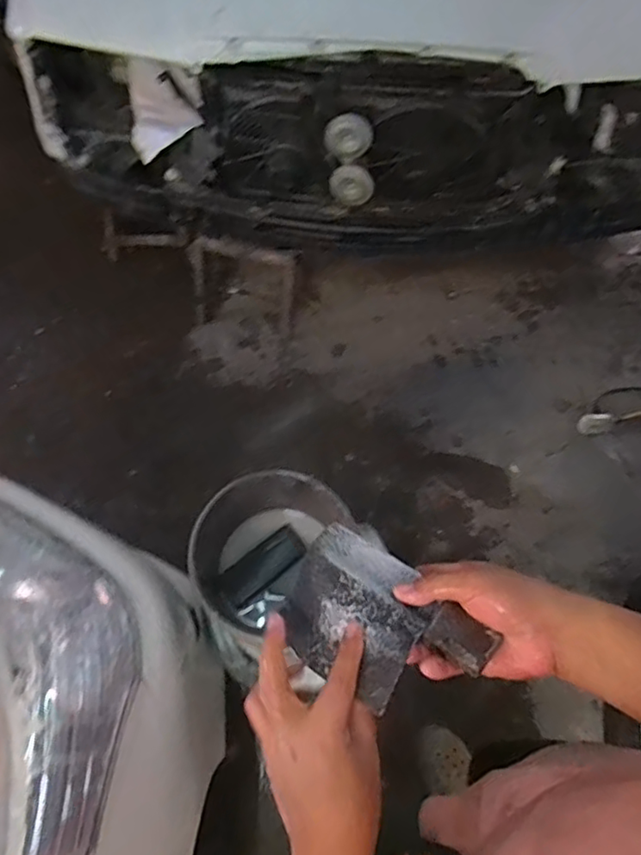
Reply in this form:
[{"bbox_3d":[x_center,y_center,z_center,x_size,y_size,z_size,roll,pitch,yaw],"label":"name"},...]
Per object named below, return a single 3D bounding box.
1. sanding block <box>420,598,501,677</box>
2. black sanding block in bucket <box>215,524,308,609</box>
[{"bbox_3d":[0.105,0.158,0.451,0.045,0.008,0.032,34,70,13],"label":"sanding block"},{"bbox_3d":[-0.093,0.221,0.958,0.148,0.025,0.056,-37,72,-16],"label":"black sanding block in bucket"}]

